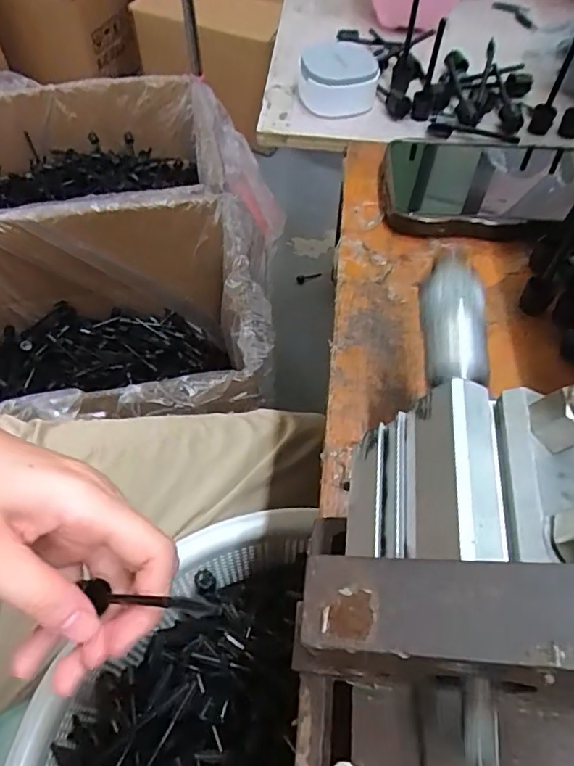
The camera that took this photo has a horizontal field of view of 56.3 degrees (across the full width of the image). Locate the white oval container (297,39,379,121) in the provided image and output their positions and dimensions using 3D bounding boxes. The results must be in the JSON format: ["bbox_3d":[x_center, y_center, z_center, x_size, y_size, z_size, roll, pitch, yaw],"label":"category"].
[{"bbox_3d":[0.035,-0.225,0.393,0.053,0.034,0.053,-6,57,-5],"label":"white oval container"}]

